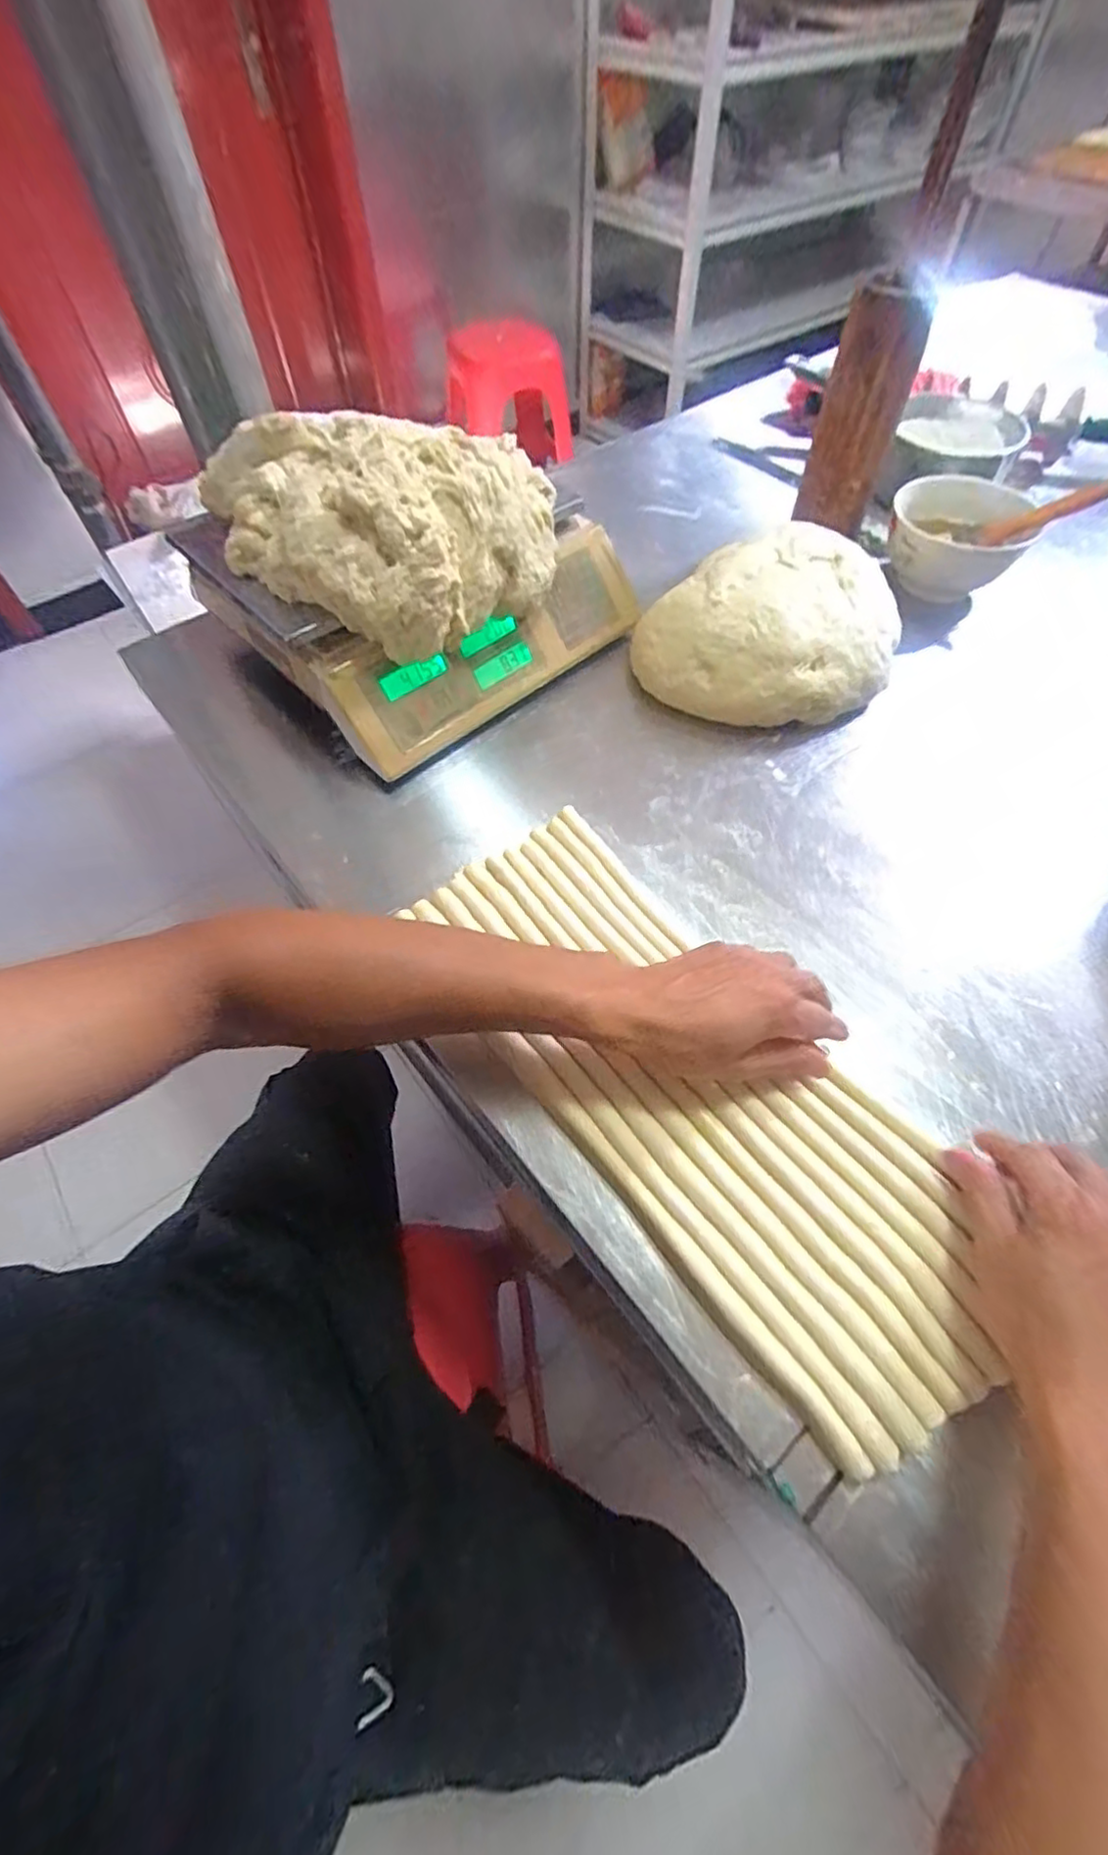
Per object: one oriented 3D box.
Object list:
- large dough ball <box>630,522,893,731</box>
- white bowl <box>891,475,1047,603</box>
[{"bbox_3d":[0.210,-0.284,0.647,0.259,0.095,0.189,-21,60,-11],"label":"large dough ball"},{"bbox_3d":[0.437,-0.431,0.740,0.143,0.081,0.146,12,59,8],"label":"white bowl"}]

